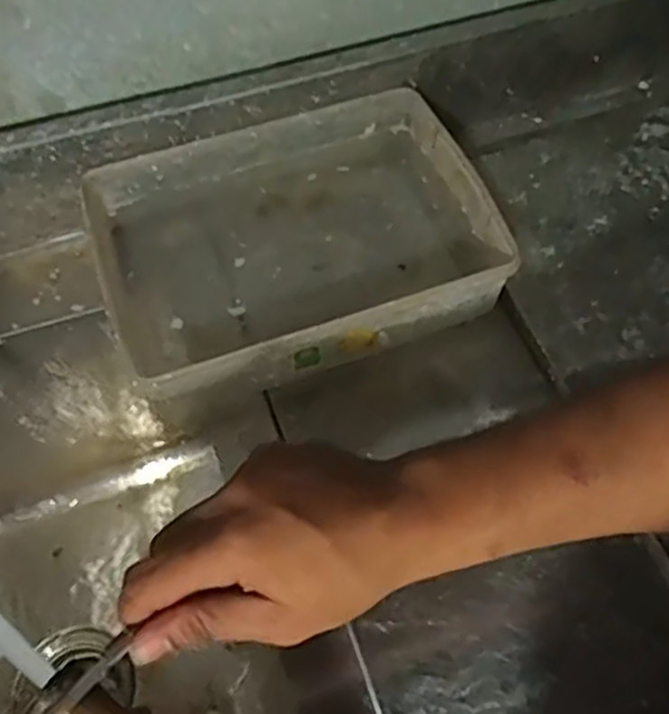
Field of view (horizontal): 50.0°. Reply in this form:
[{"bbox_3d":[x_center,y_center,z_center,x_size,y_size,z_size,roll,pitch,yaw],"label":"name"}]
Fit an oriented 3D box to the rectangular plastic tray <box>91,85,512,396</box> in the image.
[{"bbox_3d":[-0.029,-0.088,0.529,0.272,0.055,0.195,-19,63,-8],"label":"rectangular plastic tray"}]

